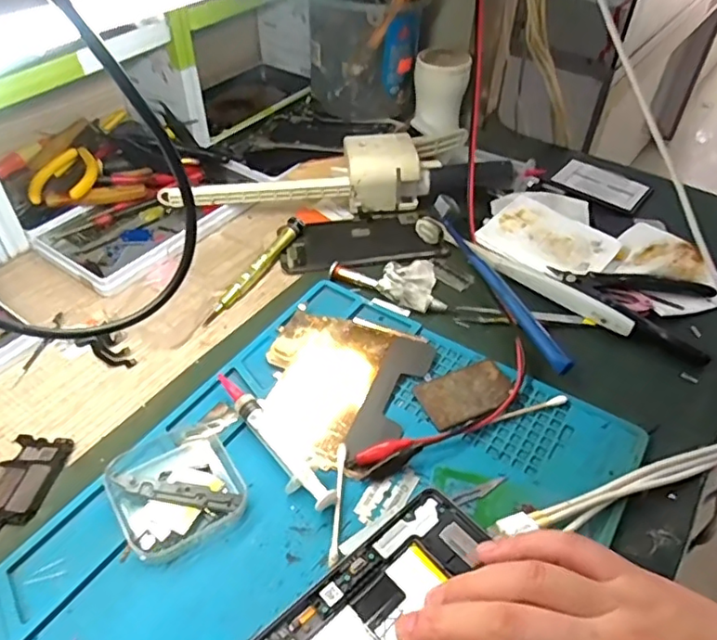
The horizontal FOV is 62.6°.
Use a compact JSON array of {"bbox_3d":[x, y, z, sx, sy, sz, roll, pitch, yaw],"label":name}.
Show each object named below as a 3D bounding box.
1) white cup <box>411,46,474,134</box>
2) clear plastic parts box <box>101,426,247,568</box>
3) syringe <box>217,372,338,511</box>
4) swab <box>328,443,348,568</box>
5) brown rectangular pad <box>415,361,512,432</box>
[{"bbox_3d":[0.085,-0.235,0.606,0.053,0.070,0.069,8,44,8],"label":"white cup"},{"bbox_3d":[-0.099,0.089,0.321,0.063,0.019,0.069,-25,49,-24],"label":"clear plastic parts box"},{"bbox_3d":[-0.052,0.069,0.343,0.017,0.015,0.107,-30,51,-28],"label":"syringe"},{"bbox_3d":[-0.011,0.098,0.321,0.006,0.004,0.070,3,44,2],"label":"swab"},{"bbox_3d":[0.070,0.047,0.378,0.061,0.004,0.039,-18,47,-18],"label":"brown rectangular pad"}]

